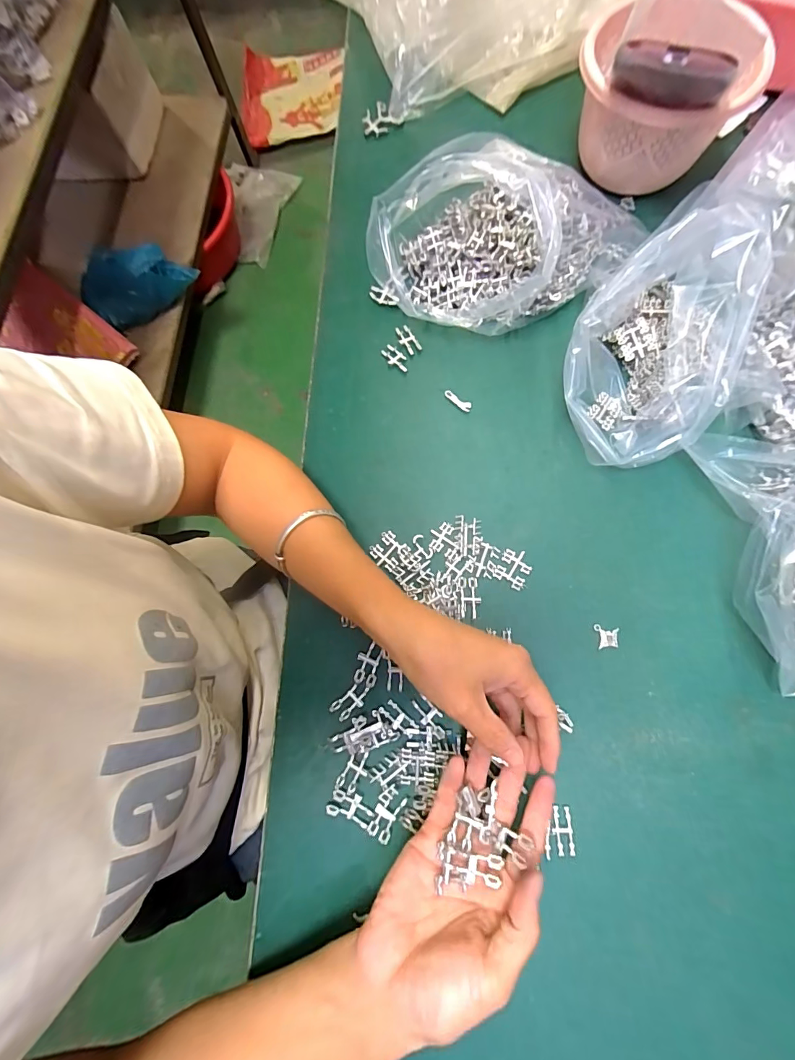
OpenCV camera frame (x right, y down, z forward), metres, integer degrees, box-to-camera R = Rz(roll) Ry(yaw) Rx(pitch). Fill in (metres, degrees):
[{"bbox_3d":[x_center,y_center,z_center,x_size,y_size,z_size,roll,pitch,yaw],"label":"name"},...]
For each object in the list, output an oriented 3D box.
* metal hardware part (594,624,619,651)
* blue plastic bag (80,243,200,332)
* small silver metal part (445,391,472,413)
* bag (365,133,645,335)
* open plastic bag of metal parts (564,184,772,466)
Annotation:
[{"bbox_3d":[0.161,0.082,0.320,0.018,0.004,0.019,4,77,6],"label":"metal hardware part"},{"bbox_3d":[-0.610,-0.572,0.982,0.253,0.157,0.105,-7,76,4],"label":"blue plastic bag"},{"bbox_3d":[0.054,-0.116,0.375,0.027,0.004,0.009,33,82,12],"label":"small silver metal part"},{"bbox_3d":[0.095,-0.276,0.368,0.224,0.106,0.174,-38,78,-6],"label":"bag"},{"bbox_3d":[0.199,-0.133,0.316,0.149,0.122,0.119,-44,78,-8],"label":"open plastic bag of metal parts"}]

